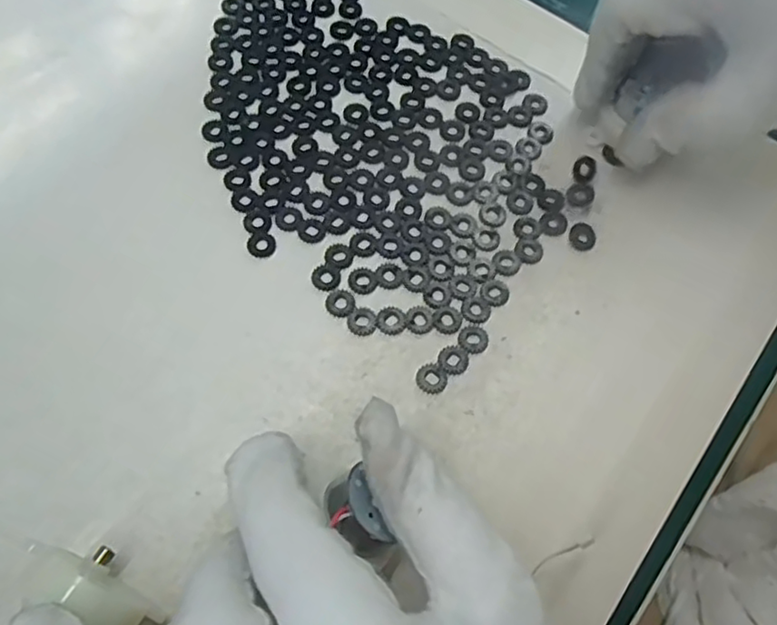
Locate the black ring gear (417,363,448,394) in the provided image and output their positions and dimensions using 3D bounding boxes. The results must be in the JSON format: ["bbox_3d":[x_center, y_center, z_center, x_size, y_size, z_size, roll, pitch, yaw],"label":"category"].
[{"bbox_3d":[0.015,0.022,0.225,0.011,0.004,0.010,1,65,-2],"label":"black ring gear"}]

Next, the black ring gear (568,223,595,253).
[{"bbox_3d":[0.075,-0.029,0.251,0.011,0.004,0.011,1,65,-2],"label":"black ring gear"}]

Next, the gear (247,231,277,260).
[{"bbox_3d":[-0.048,-0.026,0.244,0.010,0.004,0.011,1,65,-2],"label":"gear"}]

